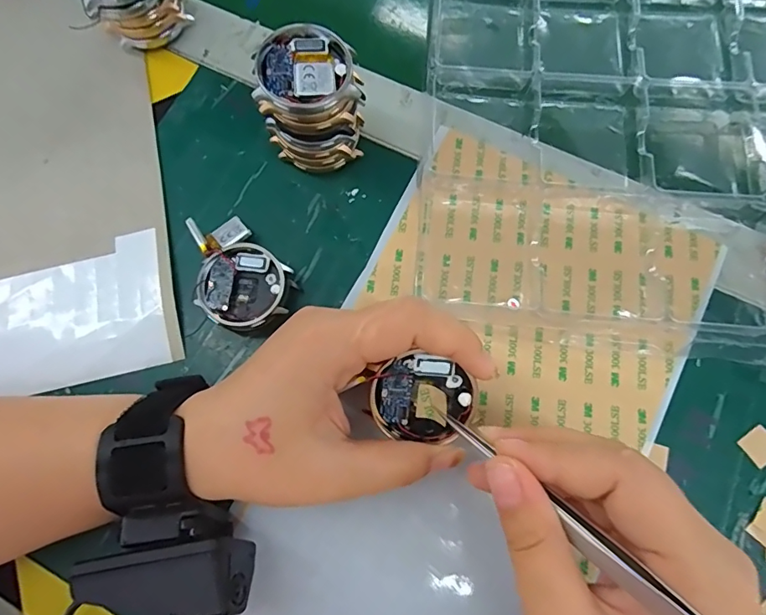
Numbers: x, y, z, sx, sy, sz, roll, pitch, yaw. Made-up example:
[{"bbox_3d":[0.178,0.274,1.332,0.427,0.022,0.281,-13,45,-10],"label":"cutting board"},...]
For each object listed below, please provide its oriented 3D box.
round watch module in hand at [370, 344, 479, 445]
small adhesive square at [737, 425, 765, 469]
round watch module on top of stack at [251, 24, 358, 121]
[{"bbox_3d":[0.017,0.037,0.198,0.042,0.008,0.036,10,104,-5],"label":"round watch module in hand"},{"bbox_3d":[0.183,0.067,0.229,0.015,0.004,0.015,-36,77,-6],"label":"small adhesive square"},{"bbox_3d":[-0.037,-0.111,0.225,0.046,0.013,0.043,-1,76,3],"label":"round watch module on top of stack"}]

